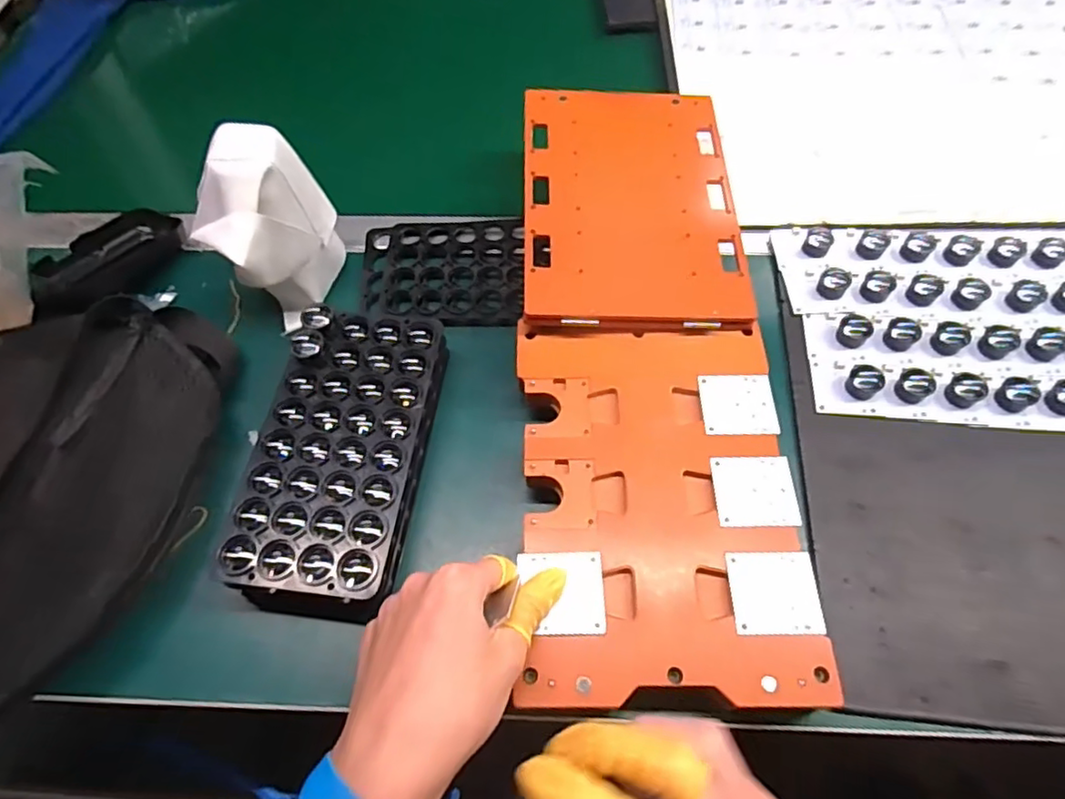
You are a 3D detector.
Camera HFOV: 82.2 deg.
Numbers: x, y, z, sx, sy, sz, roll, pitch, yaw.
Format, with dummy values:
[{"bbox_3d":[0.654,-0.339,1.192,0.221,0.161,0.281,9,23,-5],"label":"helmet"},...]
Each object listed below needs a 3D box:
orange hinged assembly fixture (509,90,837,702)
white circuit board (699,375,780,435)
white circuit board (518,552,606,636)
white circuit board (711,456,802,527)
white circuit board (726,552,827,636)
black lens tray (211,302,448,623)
[{"bbox_3d":[0.075,-0.046,0.417,0.160,0.021,0.449,-2,65,1],"label":"orange hinged assembly fixture"},{"bbox_3d":[0.135,0.003,0.399,0.046,0.004,0.044,0,61,2],"label":"white circuit board"},{"bbox_3d":[0.017,0.108,0.341,0.046,0.004,0.044,-2,61,1],"label":"white circuit board"},{"bbox_3d":[0.134,0.054,0.367,0.046,0.004,0.044,-1,61,2],"label":"white circuit board"},{"bbox_3d":[0.134,0.106,0.338,0.047,0.004,0.044,-1,61,2],"label":"white circuit board"},{"bbox_3d":[-0.123,0.034,0.402,0.101,0.046,0.202,6,62,6],"label":"black lens tray"}]

